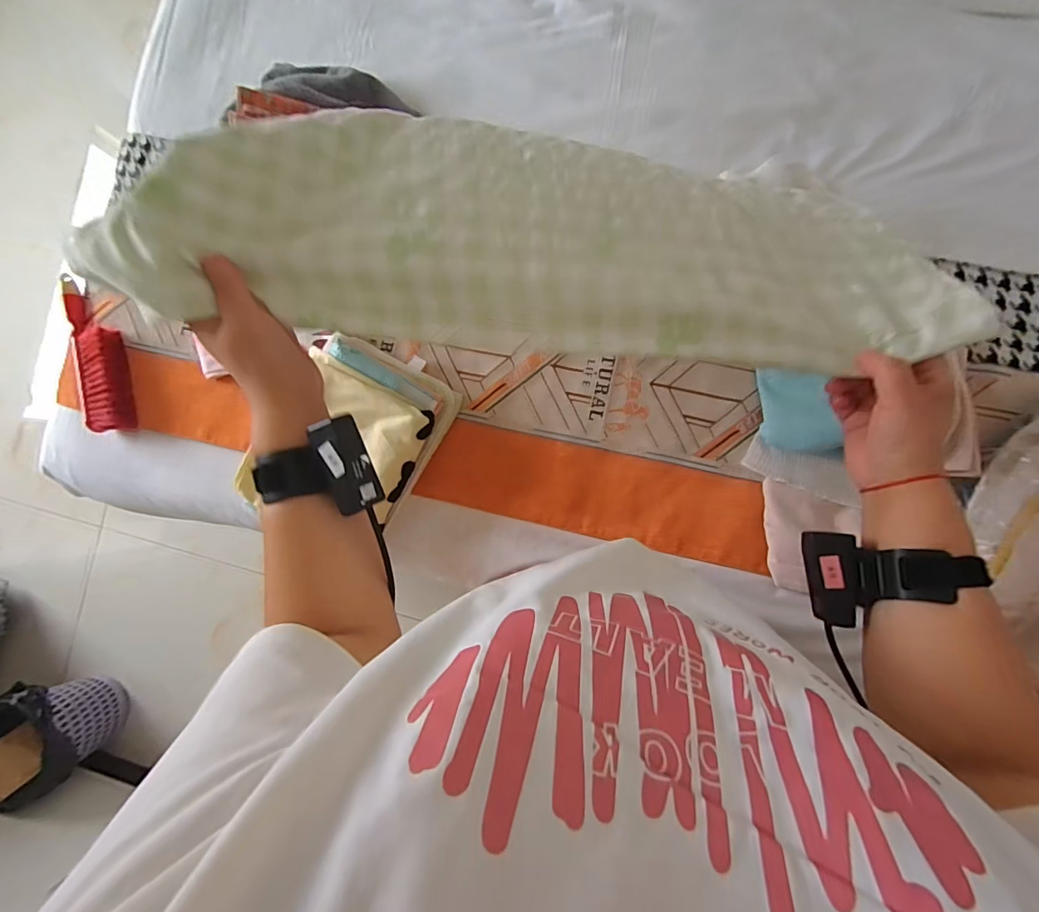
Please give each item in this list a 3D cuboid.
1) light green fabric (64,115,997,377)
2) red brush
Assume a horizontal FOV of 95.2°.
[{"bbox_3d":[0.028,-0.192,0.391,0.617,0.039,0.233,6,68,-4],"label":"light green fabric"},{"bbox_3d":[-0.743,-0.183,0.829,0.095,0.053,0.293,-19,86,6],"label":"red brush"}]

